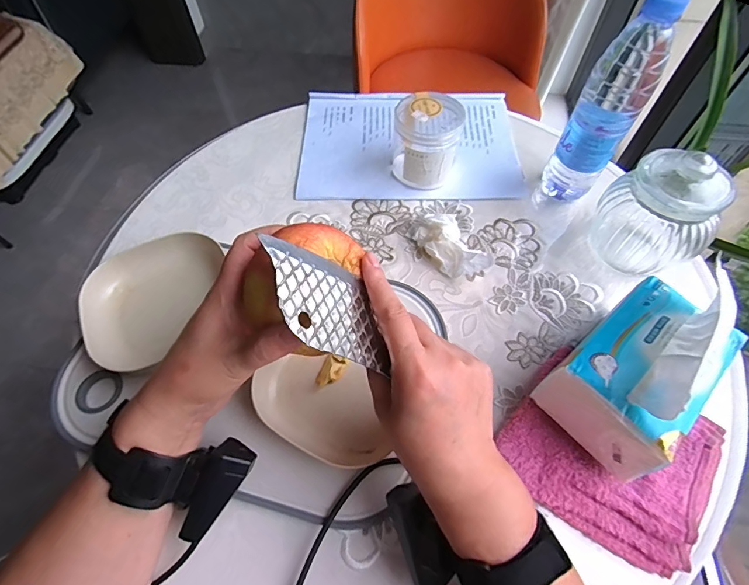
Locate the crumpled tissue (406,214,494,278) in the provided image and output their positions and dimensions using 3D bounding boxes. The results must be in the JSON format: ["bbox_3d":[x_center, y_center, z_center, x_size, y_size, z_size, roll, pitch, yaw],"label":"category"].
[{"bbox_3d":[0.089,-0.058,0.456,0.055,0.032,0.103,-32,65,-18],"label":"crumpled tissue"}]

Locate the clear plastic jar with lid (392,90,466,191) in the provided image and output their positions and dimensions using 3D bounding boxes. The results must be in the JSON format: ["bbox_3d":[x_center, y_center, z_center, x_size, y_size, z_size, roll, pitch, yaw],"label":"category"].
[{"bbox_3d":[0.063,-0.183,0.498,0.078,0.092,0.076,0,60,-1],"label":"clear plastic jar with lid"}]

